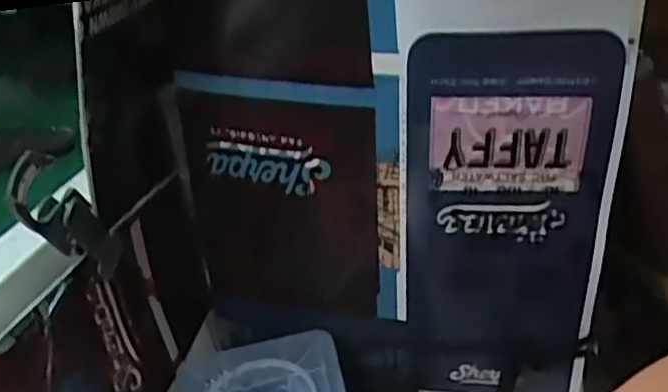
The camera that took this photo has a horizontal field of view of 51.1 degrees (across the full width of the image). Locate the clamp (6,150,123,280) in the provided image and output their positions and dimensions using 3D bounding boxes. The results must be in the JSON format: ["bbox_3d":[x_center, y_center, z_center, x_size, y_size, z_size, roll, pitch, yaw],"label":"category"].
[{"bbox_3d":[-0.179,0.018,0.481,0.020,0.127,0.043,1,61,17],"label":"clamp"}]

